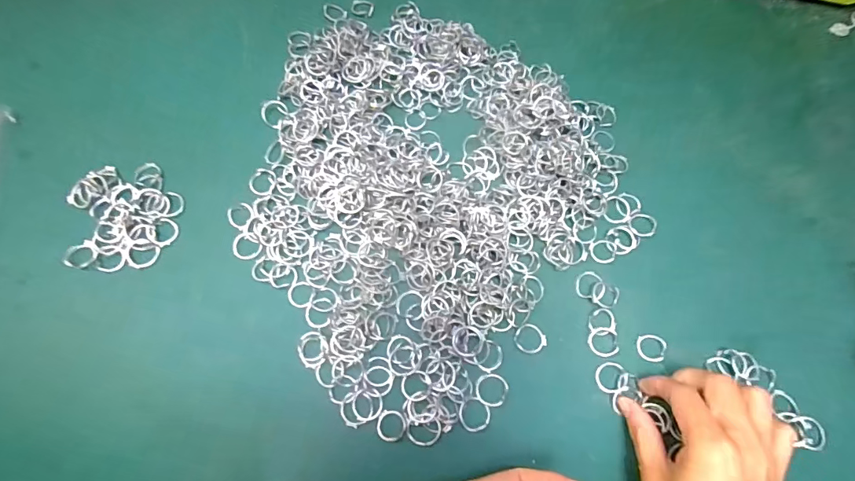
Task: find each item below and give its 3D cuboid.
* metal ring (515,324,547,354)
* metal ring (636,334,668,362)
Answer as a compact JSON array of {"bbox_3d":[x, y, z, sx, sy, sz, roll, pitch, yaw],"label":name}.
[{"bbox_3d":[0.074,0.071,0.324,0.021,0.004,0.022,1,69,-2],"label":"metal ring"},{"bbox_3d":[0.163,0.077,0.323,0.021,0.004,0.019,9,69,1],"label":"metal ring"}]

